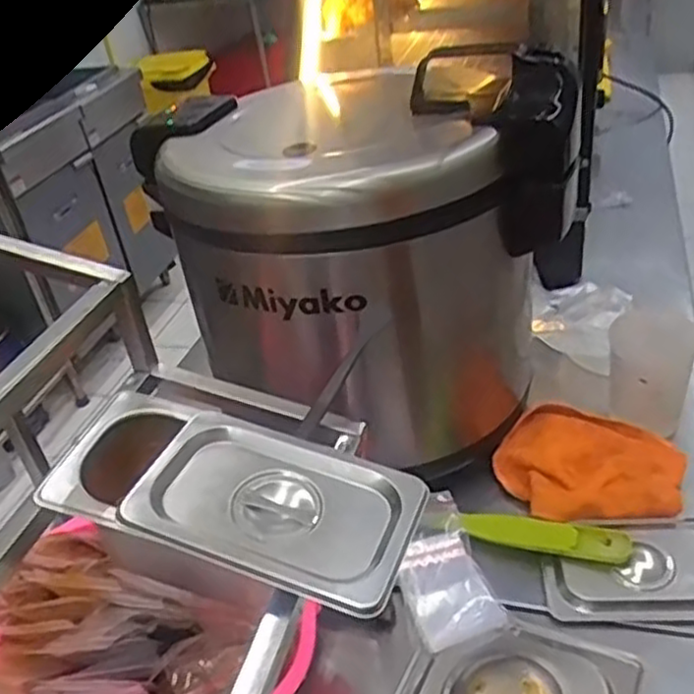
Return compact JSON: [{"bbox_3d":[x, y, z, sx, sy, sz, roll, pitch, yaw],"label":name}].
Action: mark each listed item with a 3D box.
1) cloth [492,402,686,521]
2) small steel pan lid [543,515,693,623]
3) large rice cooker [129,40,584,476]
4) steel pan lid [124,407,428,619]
[{"bbox_3d":[0.243,0.122,0.742,0.178,0.040,0.147,13,39,28],"label":"cloth"},{"bbox_3d":[0.265,0.193,0.648,0.170,0.022,0.099,-3,35,8],"label":"small steel pan lid"},{"bbox_3d":[0.033,-0.129,0.825,0.420,0.382,0.436,-5,34,4],"label":"large rice cooker"},{"bbox_3d":[-0.043,0.098,0.455,0.170,0.013,0.108,17,40,16],"label":"steel pan lid"}]

